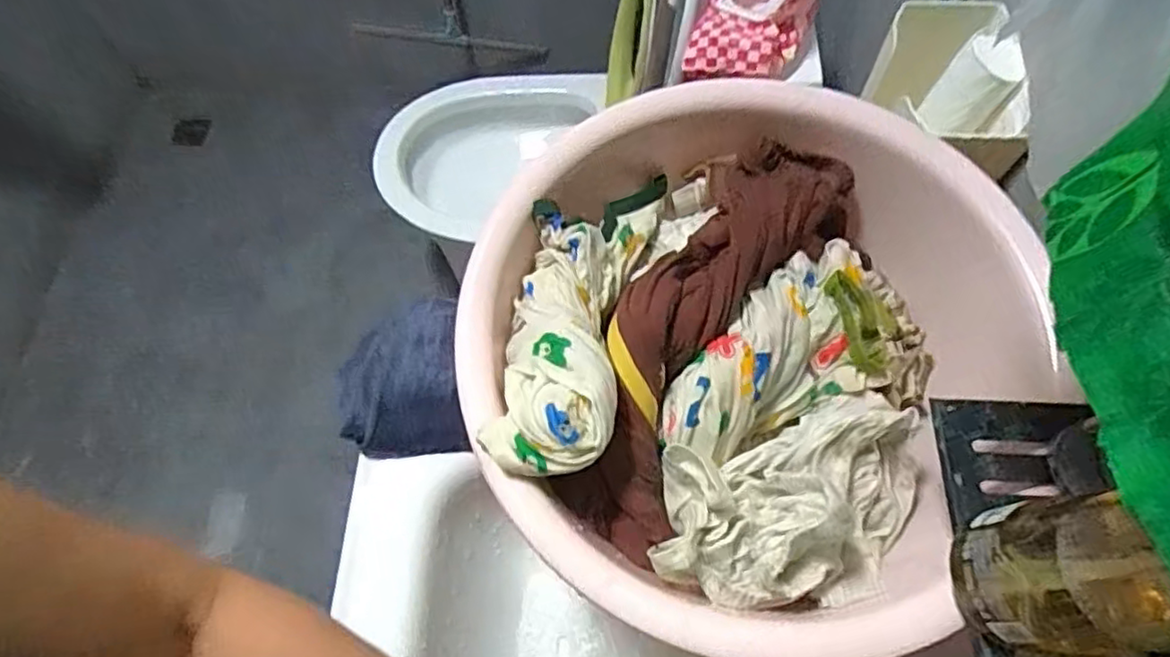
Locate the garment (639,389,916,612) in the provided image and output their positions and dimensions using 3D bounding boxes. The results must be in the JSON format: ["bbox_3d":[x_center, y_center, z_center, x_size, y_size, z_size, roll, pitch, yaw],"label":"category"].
[{"bbox_3d":[0.131,0.112,0.411,0.191,0.079,0.113,-20,66,-8],"label":"garment"}]

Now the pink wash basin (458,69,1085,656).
[{"bbox_3d":[0.092,0.018,0.450,0.316,0.122,0.356,6,65,4],"label":"pink wash basin"}]

